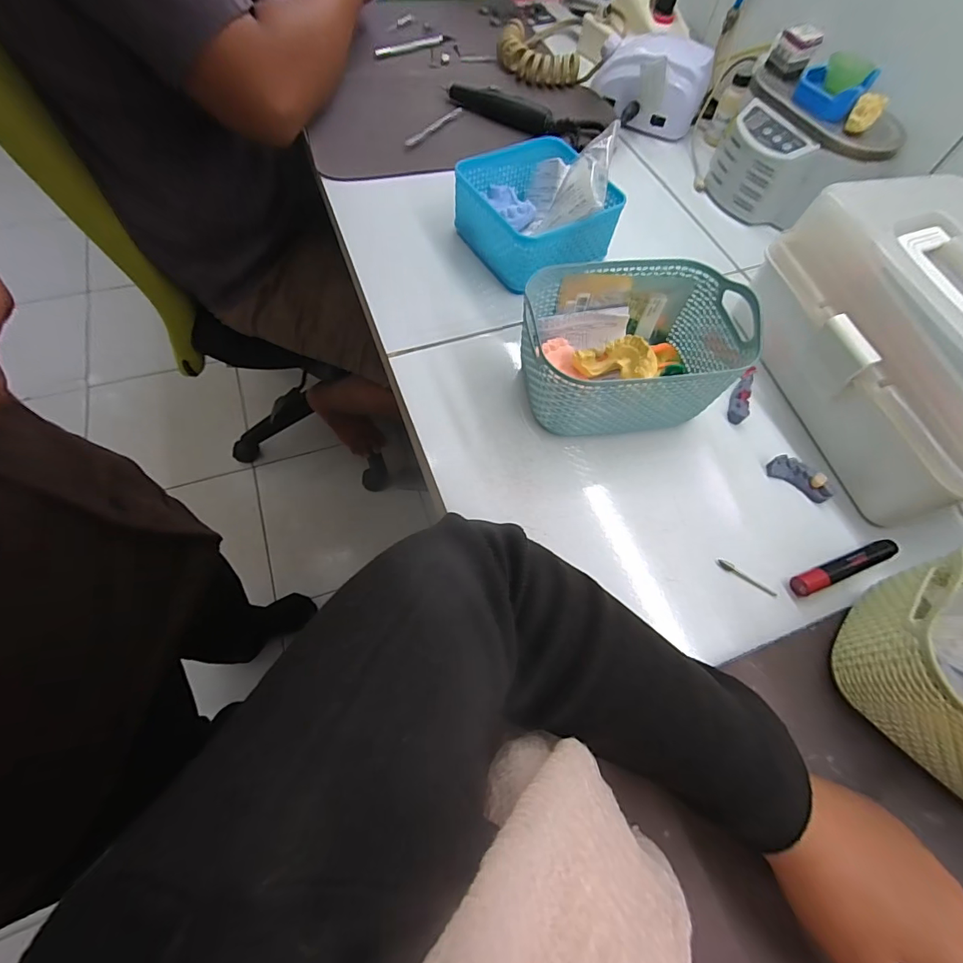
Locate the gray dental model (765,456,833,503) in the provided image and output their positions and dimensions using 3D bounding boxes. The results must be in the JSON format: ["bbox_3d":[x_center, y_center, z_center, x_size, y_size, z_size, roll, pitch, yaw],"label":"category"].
[{"bbox_3d":[0.263,-0.003,0.364,0.049,0.017,0.015,33,67,12],"label":"gray dental model"}]

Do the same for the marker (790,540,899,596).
[{"bbox_3d":[0.271,0.064,0.331,0.088,0.019,0.014,-18,67,-11],"label":"marker"}]

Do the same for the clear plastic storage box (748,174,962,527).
[{"bbox_3d":[0.351,-0.108,0.358,0.153,0.126,0.248,-14,66,-9],"label":"clear plastic storage box"}]

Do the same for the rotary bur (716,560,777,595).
[{"bbox_3d":[0.198,0.070,0.328,0.045,0.004,0.007,30,67,11],"label":"rotary bur"}]

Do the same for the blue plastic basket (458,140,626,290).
[{"bbox_3d":[0.054,-0.271,0.453,0.145,0.063,0.142,-35,71,-17],"label":"blue plastic basket"}]

